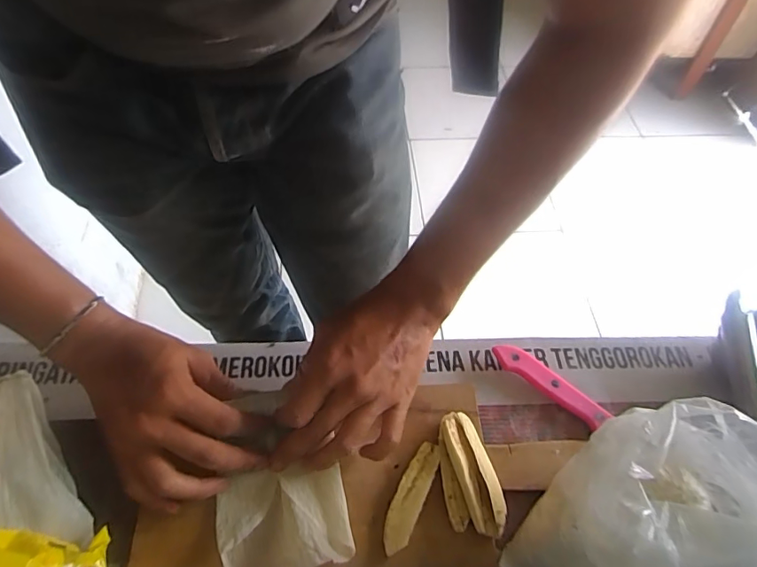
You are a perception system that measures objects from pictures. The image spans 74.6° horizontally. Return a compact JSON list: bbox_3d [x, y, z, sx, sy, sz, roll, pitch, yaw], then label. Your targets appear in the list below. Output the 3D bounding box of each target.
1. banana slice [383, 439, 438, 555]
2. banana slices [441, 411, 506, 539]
[{"bbox_3d":[0.024,0.155,0.363,0.020,0.004,0.080,23,59,11],"label":"banana slice"},{"bbox_3d":[0.071,0.139,0.369,0.028,0.011,0.089,-12,59,-11],"label":"banana slices"}]

